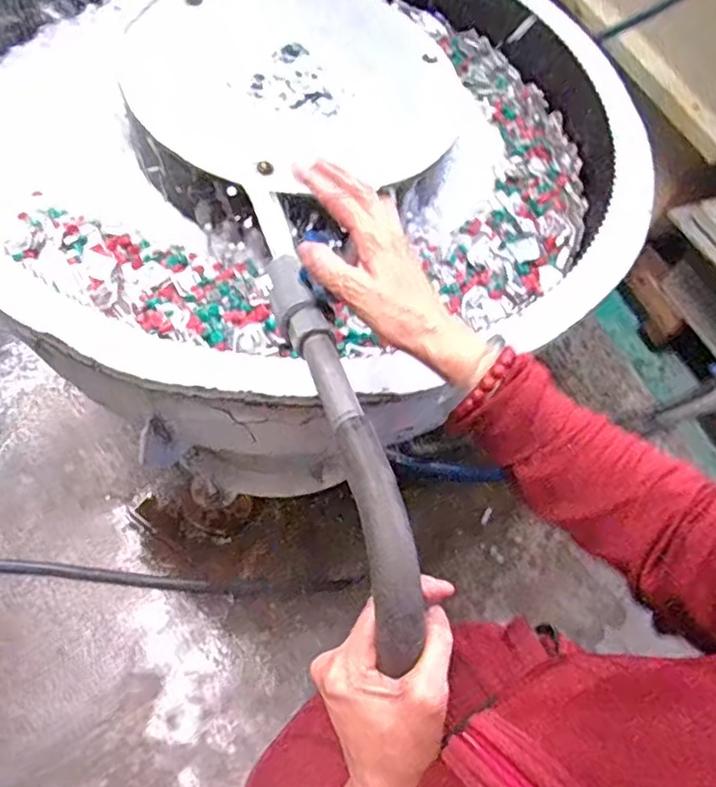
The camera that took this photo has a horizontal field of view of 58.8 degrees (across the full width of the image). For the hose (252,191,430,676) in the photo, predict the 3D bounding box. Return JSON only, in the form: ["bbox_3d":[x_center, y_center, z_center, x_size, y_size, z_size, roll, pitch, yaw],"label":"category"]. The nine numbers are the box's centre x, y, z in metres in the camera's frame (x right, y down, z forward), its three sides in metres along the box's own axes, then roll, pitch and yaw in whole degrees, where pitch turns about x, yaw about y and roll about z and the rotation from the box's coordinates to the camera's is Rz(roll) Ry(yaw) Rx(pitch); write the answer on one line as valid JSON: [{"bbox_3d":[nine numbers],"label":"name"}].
[{"bbox_3d":[-0.023,-0.009,0.411,0.029,0.039,0.346,-14,55,-11],"label":"hose"}]

